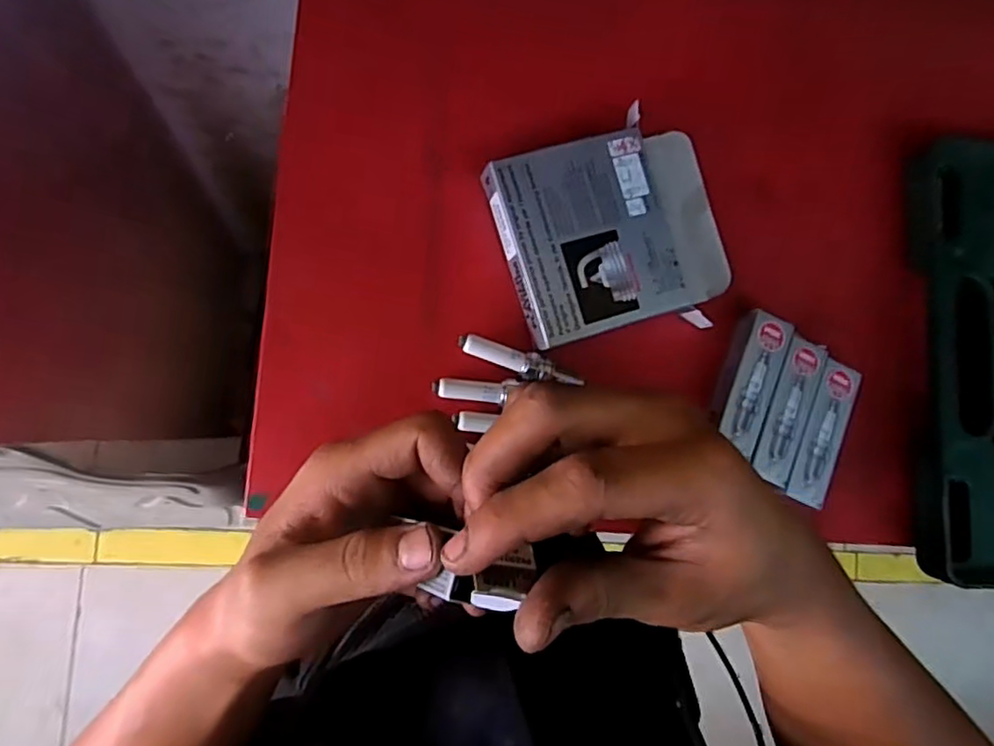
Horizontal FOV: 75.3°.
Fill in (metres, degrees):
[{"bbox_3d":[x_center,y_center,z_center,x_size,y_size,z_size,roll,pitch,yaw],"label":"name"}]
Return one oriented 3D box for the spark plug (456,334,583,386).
[{"bbox_3d":[0.012,-0.005,0.350,0.067,0.014,0.014,18,82,-10],"label":"spark plug"}]

